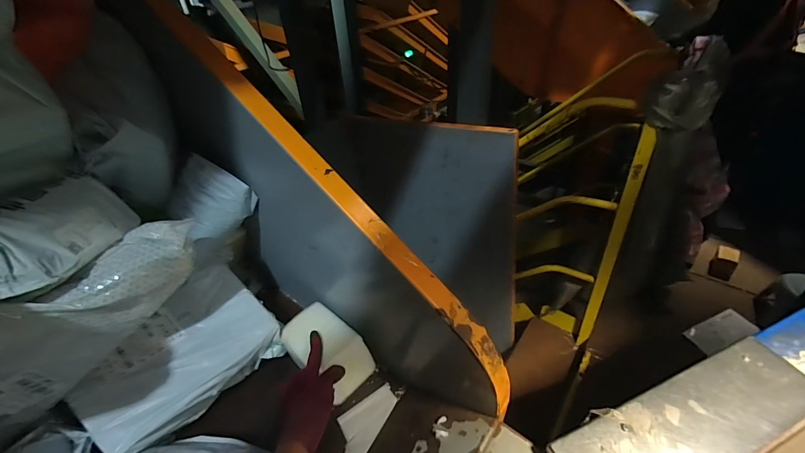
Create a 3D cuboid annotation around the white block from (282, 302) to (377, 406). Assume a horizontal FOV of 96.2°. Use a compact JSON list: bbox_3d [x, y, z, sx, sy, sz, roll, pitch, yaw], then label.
[{"bbox_3d":[-0.134,0.227,0.667,0.100,0.150,0.125,-48,28,-21],"label":"white block"}]

